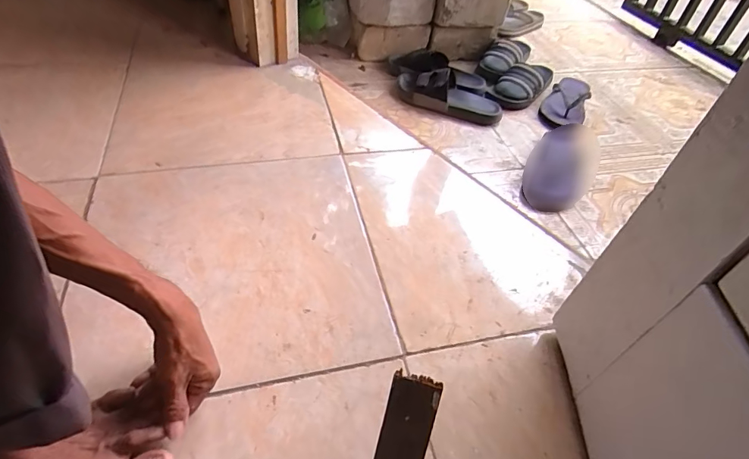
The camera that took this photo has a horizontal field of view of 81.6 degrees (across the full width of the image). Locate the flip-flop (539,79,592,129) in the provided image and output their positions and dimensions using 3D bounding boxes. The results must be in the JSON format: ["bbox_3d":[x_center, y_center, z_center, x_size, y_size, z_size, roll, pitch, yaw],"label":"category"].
[{"bbox_3d":[0.507,-0.348,1.130,0.107,0.053,0.297,24,49,15],"label":"flip-flop"}]

